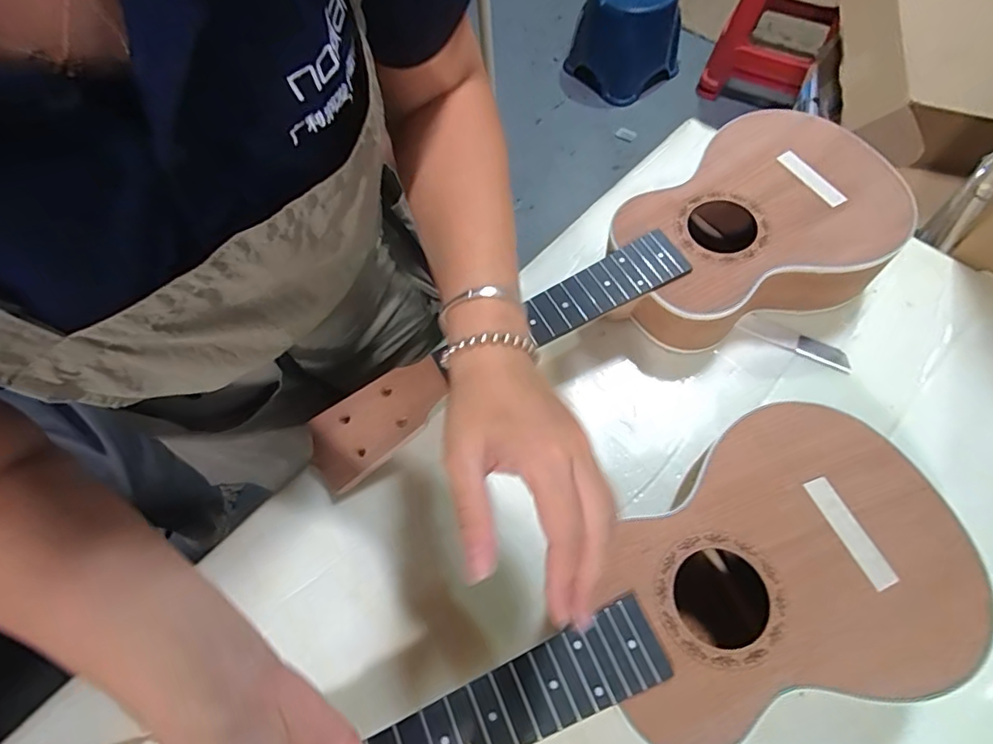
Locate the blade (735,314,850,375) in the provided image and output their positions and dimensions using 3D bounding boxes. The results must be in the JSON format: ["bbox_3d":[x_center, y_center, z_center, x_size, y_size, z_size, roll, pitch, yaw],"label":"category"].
[{"bbox_3d":[0.255,-0.026,0.456,0.092,0.004,0.019,28,69,17],"label":"blade"}]

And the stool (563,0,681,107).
[{"bbox_3d":[0.399,-1.035,1.620,0.266,0.296,0.255,-33,67,-12],"label":"stool"}]

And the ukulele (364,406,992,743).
[{"bbox_3d":[0.037,0.198,0.318,0.504,0.077,0.153,-27,66,-10],"label":"ukulele"}]

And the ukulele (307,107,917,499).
[{"bbox_3d":[0.082,-0.059,0.440,0.510,0.077,0.161,-24,66,-8],"label":"ukulele"}]

